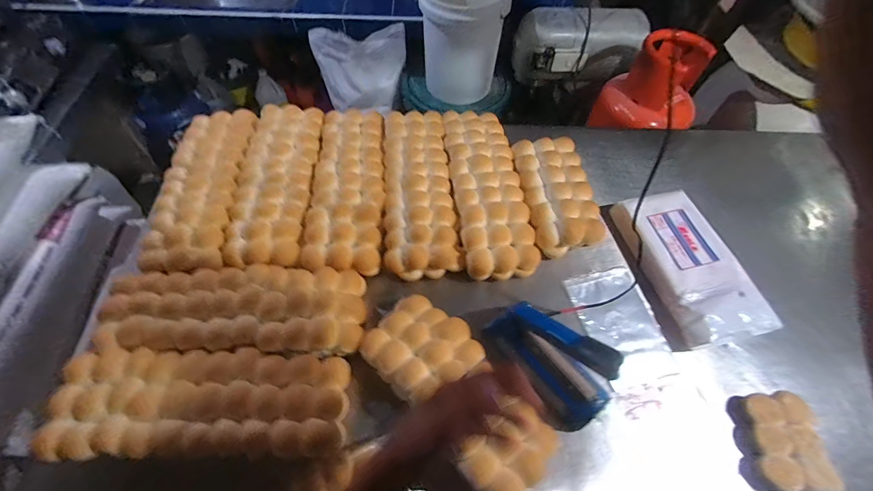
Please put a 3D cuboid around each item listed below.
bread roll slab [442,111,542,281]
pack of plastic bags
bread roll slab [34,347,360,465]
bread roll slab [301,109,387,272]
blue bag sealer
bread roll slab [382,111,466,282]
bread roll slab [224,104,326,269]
[{"bbox_3d":[0.103,-0.129,0.769,0.142,0.053,0.398,-7,59,-5],"label":"bread roll slab"},{"bbox_3d":[0.480,0.032,0.705,0.156,0.060,0.302,-10,60,-7],"label":"pack of plastic bags"},{"bbox_3d":[-0.337,0.229,0.534,0.388,0.042,0.139,1,59,-1],"label":"bread roll slab"},{"bbox_3d":[-0.179,-0.136,0.761,0.143,0.037,0.401,-2,59,-2],"label":"bread roll slab"},{"bbox_3d":[0.178,0.167,0.555,0.072,0.174,0.198,-31,64,-18],"label":"blue bag sealer"},{"bbox_3d":[-0.041,-0.127,0.759,0.140,0.051,0.393,-5,59,-4],"label":"bread roll slab"},{"bbox_3d":[-0.323,-0.141,0.745,0.145,0.035,0.393,-2,59,-2],"label":"bread roll slab"}]

